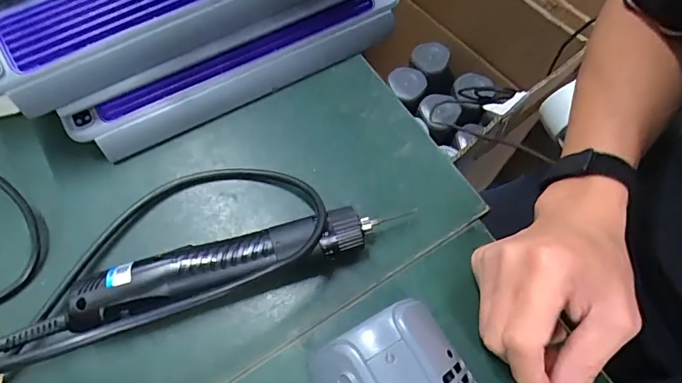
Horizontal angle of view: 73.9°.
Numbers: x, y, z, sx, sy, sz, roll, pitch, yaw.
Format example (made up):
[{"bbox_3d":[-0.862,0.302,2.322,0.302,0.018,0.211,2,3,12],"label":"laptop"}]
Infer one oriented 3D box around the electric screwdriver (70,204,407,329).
[{"bbox_3d":[-0.072,0.050,0.316,0.215,0.037,0.039,-17,67,-8],"label":"electric screwdriver"}]

